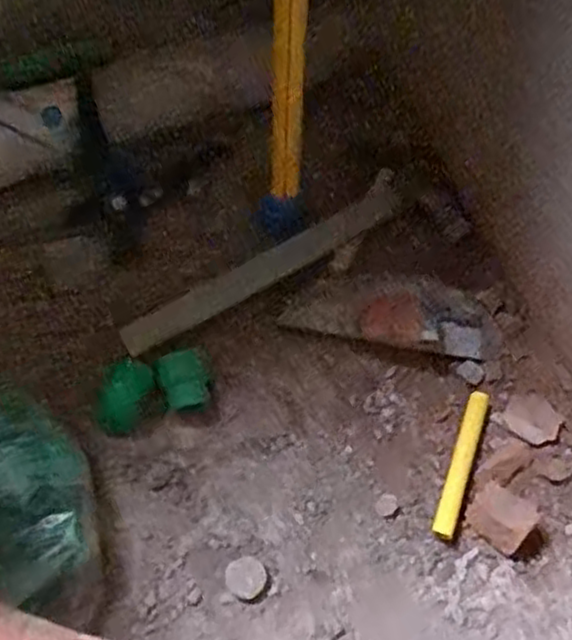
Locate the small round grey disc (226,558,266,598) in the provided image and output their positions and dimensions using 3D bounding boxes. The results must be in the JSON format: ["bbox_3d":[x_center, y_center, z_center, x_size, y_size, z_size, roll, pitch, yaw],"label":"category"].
[{"bbox_3d":[-0.031,0.198,0.556,0.030,0.007,0.029,0,63,0],"label":"small round grey disc"}]

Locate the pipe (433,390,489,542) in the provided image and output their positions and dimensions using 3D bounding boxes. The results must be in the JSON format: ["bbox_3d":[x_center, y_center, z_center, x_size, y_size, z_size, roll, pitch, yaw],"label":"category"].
[{"bbox_3d":[0.142,0.116,0.587,0.016,0.011,0.123,18,65,9],"label":"pipe"}]

